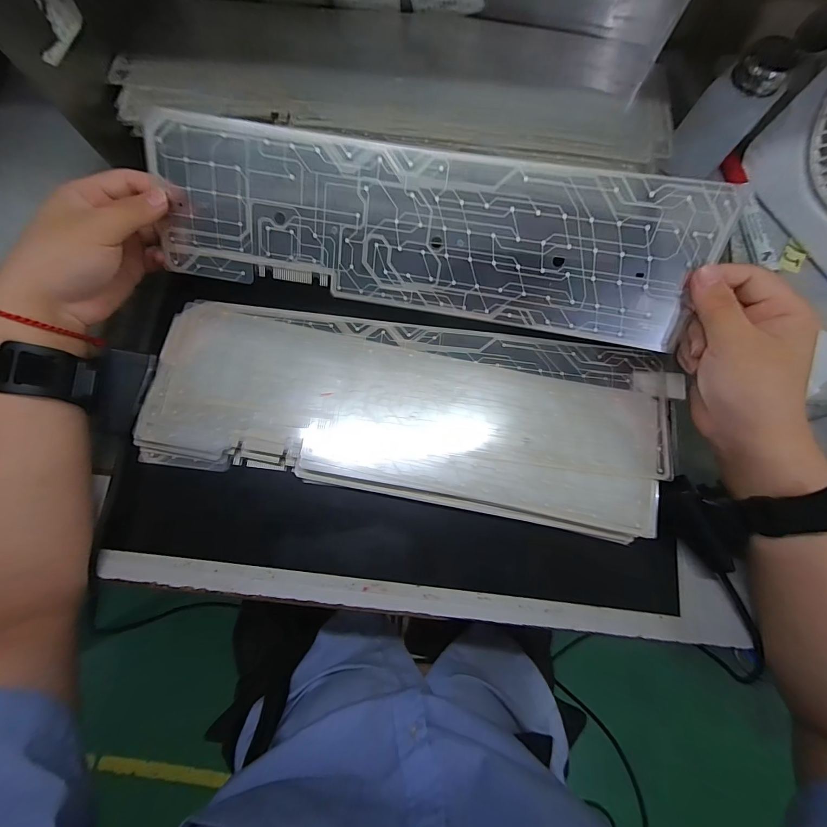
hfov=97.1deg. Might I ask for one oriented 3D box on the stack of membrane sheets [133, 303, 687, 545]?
[{"bbox_3d":[-0.003,-0.005,0.300,0.428,0.020,0.150,8,77,1],"label":"stack of membrane sheets"}]

